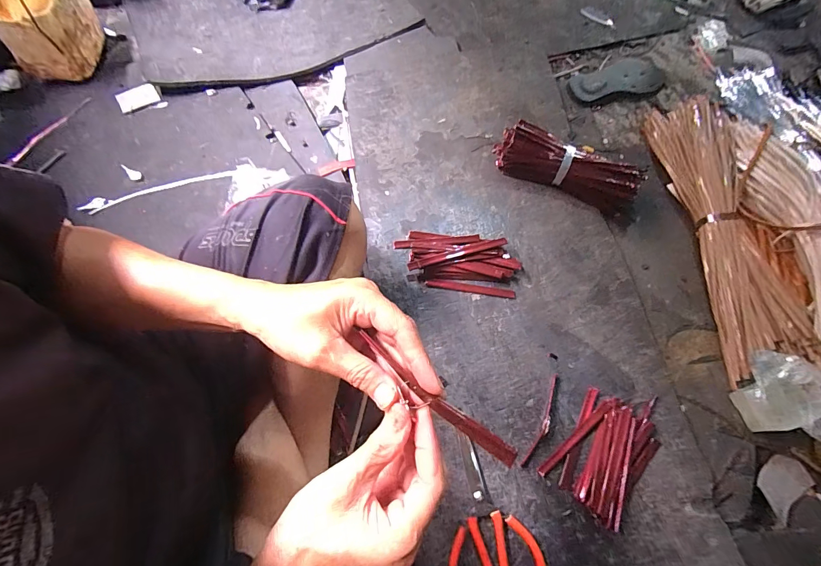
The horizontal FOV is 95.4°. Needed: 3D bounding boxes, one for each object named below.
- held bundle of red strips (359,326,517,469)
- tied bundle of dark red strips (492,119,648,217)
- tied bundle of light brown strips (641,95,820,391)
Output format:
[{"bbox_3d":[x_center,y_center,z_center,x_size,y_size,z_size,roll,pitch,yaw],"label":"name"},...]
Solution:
[{"bbox_3d":[0.015,0.079,0.258,0.128,0.011,0.014,36,74,20],"label":"held bundle of red strips"},{"bbox_3d":[0.286,-0.207,0.674,0.271,0.065,0.073,26,70,6],"label":"tied bundle of dark red strips"},{"bbox_3d":[0.567,-0.107,0.663,0.145,0.037,0.540,-2,70,0],"label":"tied bundle of light brown strips"}]

